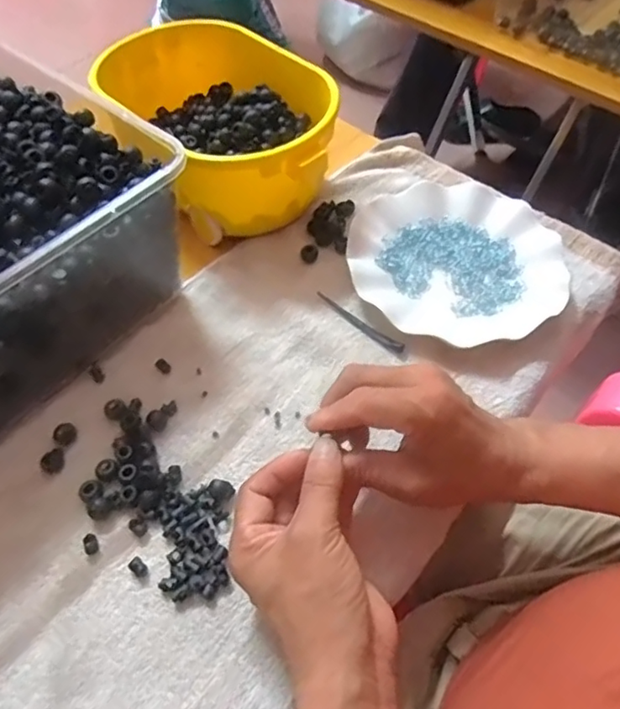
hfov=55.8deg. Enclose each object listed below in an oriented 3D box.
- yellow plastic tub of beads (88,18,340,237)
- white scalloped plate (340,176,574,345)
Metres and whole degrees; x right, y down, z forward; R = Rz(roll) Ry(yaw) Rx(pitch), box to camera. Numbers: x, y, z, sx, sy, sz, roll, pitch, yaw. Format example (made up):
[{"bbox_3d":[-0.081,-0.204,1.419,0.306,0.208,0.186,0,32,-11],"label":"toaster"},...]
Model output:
[{"bbox_3d":[-0.083,-0.217,0.549,0.160,0.087,0.247,-36,63,-23],"label":"yellow plastic tub of beads"},{"bbox_3d":[0.128,-0.083,0.513,0.182,0.021,0.172,0,55,0],"label":"white scalloped plate"}]

